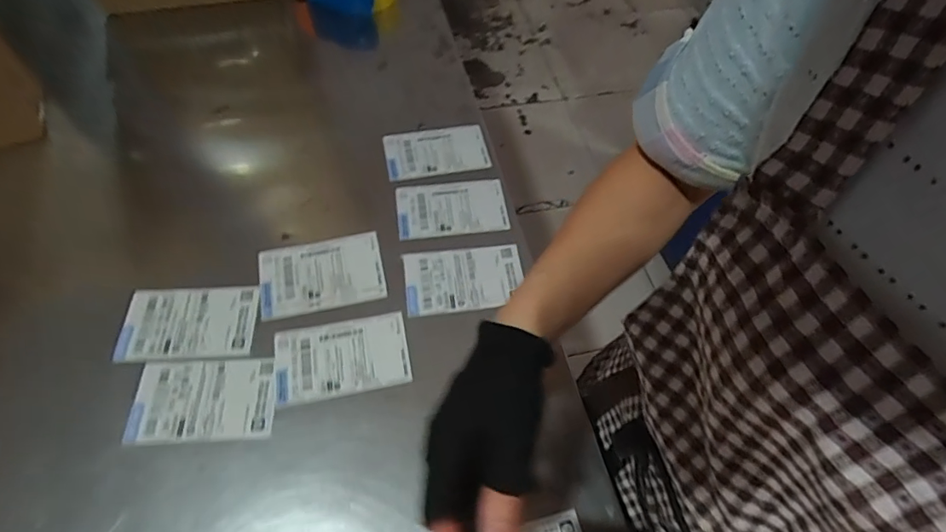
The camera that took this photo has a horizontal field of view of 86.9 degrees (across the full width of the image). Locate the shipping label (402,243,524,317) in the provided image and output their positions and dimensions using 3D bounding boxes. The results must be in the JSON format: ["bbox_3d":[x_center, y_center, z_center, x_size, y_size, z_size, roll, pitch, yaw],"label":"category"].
[{"bbox_3d":[-0.009,0.013,0.562,0.132,0.006,0.078,-7,59,-7],"label":"shipping label"}]

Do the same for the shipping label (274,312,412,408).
[{"bbox_3d":[-0.133,0.093,0.507,0.129,0.006,0.078,-9,60,-10],"label":"shipping label"}]

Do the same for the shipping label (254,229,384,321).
[{"bbox_3d":[-0.168,0.008,0.555,0.132,0.009,0.087,-13,60,-10],"label":"shipping label"}]

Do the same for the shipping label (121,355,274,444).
[{"bbox_3d":[-0.258,0.127,0.480,0.131,0.006,0.077,-2,59,-4],"label":"shipping label"}]

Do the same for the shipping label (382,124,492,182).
[{"bbox_3d":[-0.049,-0.154,0.659,0.132,0.010,0.077,-9,59,-8],"label":"shipping label"}]

